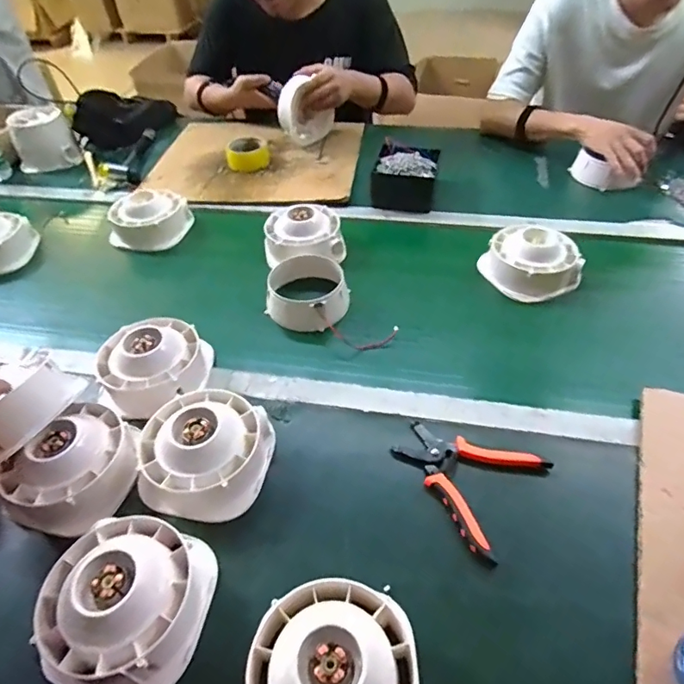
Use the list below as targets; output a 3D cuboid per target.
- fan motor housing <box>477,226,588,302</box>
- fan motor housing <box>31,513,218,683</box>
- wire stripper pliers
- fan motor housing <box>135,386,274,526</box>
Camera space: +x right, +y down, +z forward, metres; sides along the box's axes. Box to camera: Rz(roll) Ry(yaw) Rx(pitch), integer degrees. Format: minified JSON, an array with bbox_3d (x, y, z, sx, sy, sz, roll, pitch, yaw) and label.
[{"bbox_3d":[0.298,-0.127,0.765,0.127,0.081,0.125,-1,47,1],"label":"fan motor housing"},{"bbox_3d":[-0.190,0.223,0.418,0.130,0.063,0.132,-1,47,1],"label":"fan motor housing"},{"bbox_3d":[0.133,0.138,0.525,0.151,0.013,0.132,35,57,29],"label":"wire stripper pliers"},{"bbox_3d":[-0.149,0.116,0.528,0.128,0.074,0.130,-1,47,1],"label":"fan motor housing"}]

